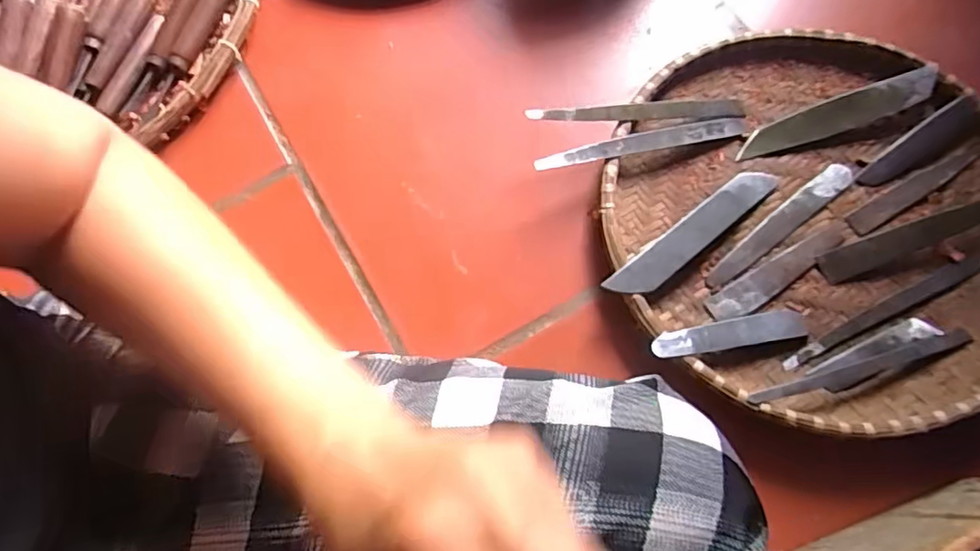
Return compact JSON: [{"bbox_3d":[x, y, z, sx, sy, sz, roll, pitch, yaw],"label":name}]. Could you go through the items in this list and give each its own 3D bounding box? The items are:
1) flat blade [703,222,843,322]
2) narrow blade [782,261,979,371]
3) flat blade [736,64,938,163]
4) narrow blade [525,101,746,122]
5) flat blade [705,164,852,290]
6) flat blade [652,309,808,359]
[{"bbox_3d":[0.227,-0.004,0.481,0.130,0.004,0.025,-32,73,-9],"label":"flat blade"},{"bbox_3d":[0.298,0.027,0.469,0.173,0.005,0.018,-24,72,-6],"label":"narrow blade"},{"bbox_3d":[0.291,-0.136,0.518,0.169,0.009,0.029,-18,84,2],"label":"flat blade"},{"bbox_3d":[0.125,-0.136,0.508,0.196,0.007,0.019,-6,72,-15],"label":"narrow blade"},{"bbox_3d":[0.233,-0.041,0.496,0.157,0.004,0.020,-37,74,-10],"label":"flat blade"},{"bbox_3d":[0.177,0.042,0.453,0.127,0.006,0.024,-6,62,-14],"label":"flat blade"}]

